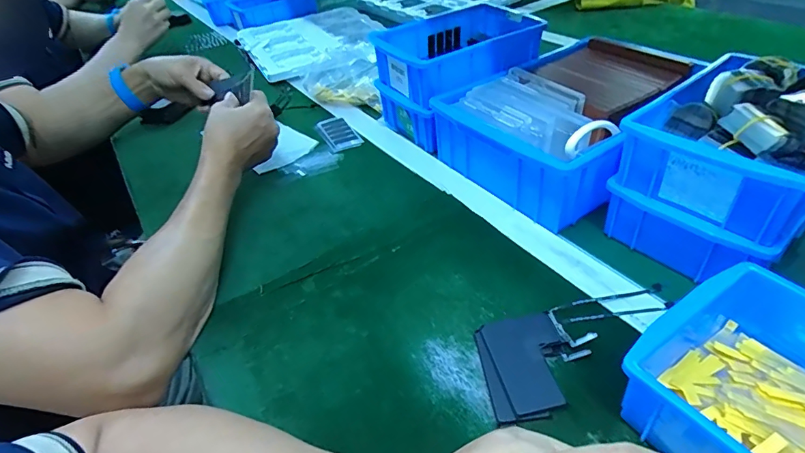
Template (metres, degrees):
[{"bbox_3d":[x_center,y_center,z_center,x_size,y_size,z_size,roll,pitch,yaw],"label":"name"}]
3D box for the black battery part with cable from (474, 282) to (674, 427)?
[{"bbox_3d":[0.141,0.091,0.335,0.167,0.014,0.077,-13,41,-7],"label":"black battery part with cable"}]

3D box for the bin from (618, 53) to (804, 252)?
[{"bbox_3d":[0.286,-0.073,0.373,0.181,0.092,0.133,-32,46,-25],"label":"bin"}]

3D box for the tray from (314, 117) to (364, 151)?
[{"bbox_3d":[-0.090,-0.130,0.634,0.046,0.011,0.087,-22,42,-16],"label":"tray"}]

